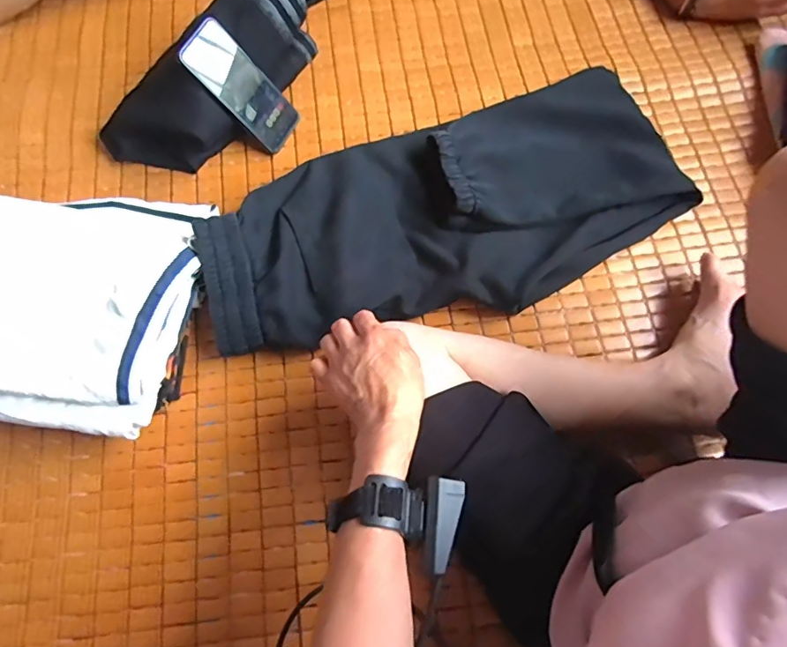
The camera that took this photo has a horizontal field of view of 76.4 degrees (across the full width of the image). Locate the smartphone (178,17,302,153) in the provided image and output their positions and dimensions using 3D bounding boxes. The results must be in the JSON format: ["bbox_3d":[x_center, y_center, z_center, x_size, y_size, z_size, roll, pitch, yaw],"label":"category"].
[{"bbox_3d":[-0.194,-0.309,0.662,0.016,0.169,0.081,4,66,39],"label":"smartphone"}]

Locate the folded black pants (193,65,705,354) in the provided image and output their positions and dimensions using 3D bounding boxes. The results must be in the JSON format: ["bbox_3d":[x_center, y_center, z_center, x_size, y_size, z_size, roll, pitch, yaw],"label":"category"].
[{"bbox_3d":[0.079,-0.140,0.638,0.639,0.039,0.286,-22,73,-11],"label":"folded black pants"}]

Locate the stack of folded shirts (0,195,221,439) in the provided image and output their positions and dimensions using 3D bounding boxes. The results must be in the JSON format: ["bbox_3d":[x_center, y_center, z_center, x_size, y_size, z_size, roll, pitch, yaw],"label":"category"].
[{"bbox_3d":[-0.380,-0.036,0.575,0.290,0.113,0.299,10,71,5],"label":"stack of folded shirts"}]

